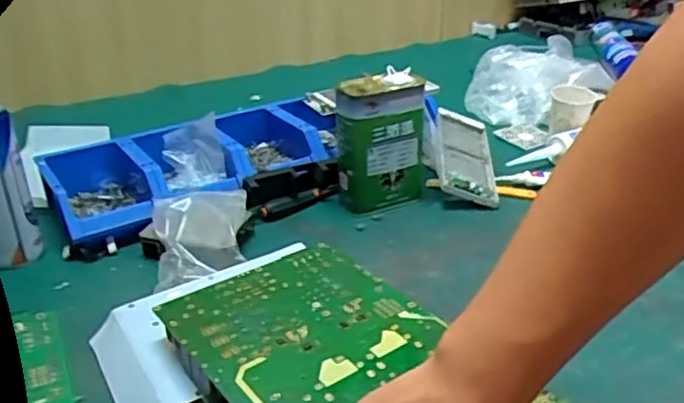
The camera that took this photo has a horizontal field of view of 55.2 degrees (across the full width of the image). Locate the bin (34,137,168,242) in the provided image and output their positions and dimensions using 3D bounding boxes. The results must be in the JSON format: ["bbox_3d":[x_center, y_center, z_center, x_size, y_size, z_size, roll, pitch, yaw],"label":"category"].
[{"bbox_3d":[-0.320,-0.011,0.884,0.138,0.081,0.180,-15,28,-28],"label":"bin"}]

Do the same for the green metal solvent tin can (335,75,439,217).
[{"bbox_3d":[0.057,-0.084,0.904,0.131,0.170,0.084,-3,25,-4],"label":"green metal solvent tin can"}]

